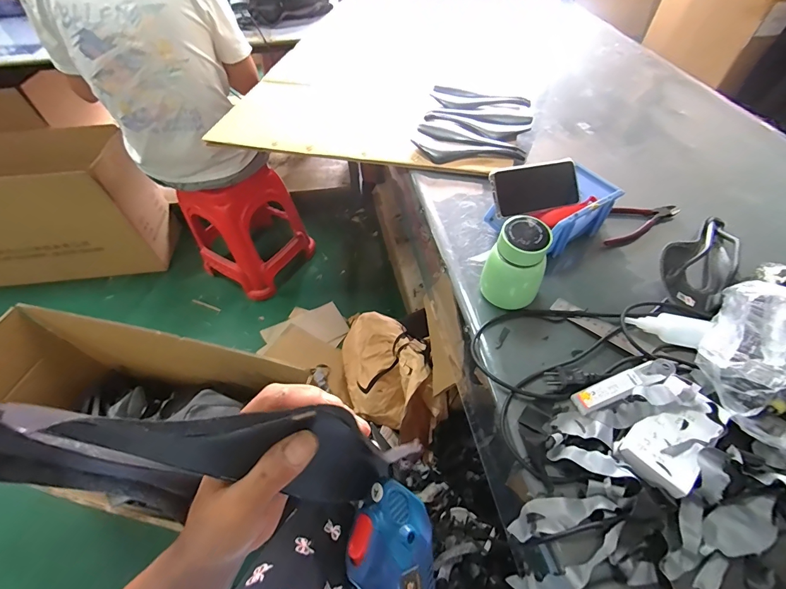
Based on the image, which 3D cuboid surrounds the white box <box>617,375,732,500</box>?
[{"bbox_3d":[0.303,0.146,0.393,0.062,0.024,0.121,37,63,26],"label":"white box"}]

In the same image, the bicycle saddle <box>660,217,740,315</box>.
[{"bbox_3d":[0.465,-0.061,0.545,0.092,0.043,0.213,37,63,26],"label":"bicycle saddle"}]

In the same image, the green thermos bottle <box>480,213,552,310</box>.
[{"bbox_3d":[0.169,-0.039,0.502,0.074,0.120,0.064,34,61,24],"label":"green thermos bottle"}]

